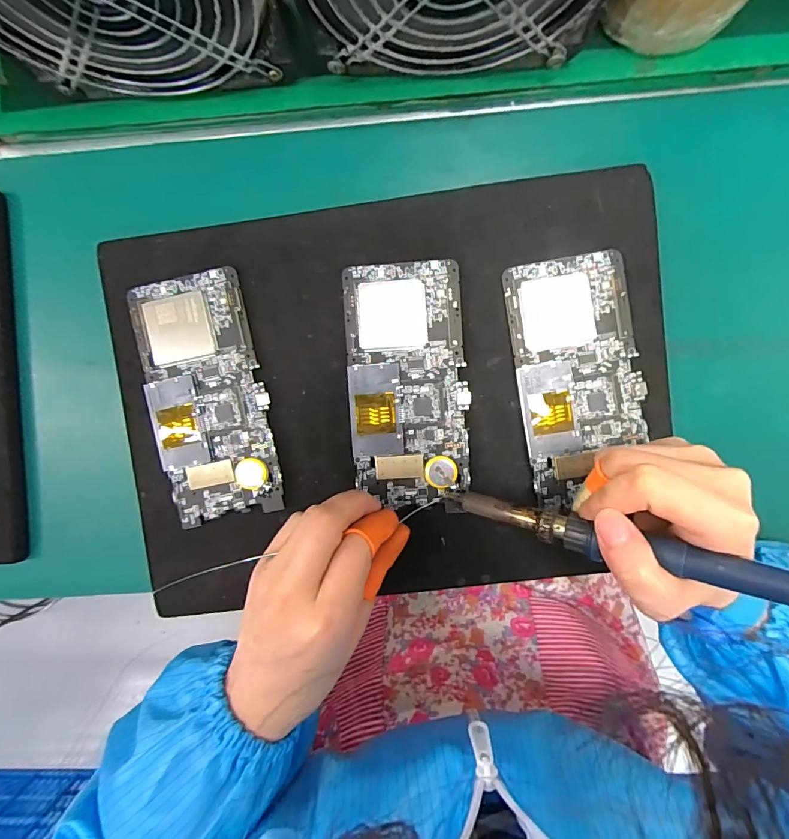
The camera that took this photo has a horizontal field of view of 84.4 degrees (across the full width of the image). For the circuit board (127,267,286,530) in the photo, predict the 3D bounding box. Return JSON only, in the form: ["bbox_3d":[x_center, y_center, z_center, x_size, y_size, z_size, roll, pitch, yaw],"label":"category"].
[{"bbox_3d":[-0.117,-0.013,0.273,0.069,0.006,0.150,-11,94,1],"label":"circuit board"}]

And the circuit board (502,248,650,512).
[{"bbox_3d":[0.113,-0.024,0.266,0.071,0.007,0.146,-10,94,1],"label":"circuit board"}]

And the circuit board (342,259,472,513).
[{"bbox_3d":[0.008,-0.021,0.271,0.072,0.008,0.147,-4,94,0],"label":"circuit board"}]

